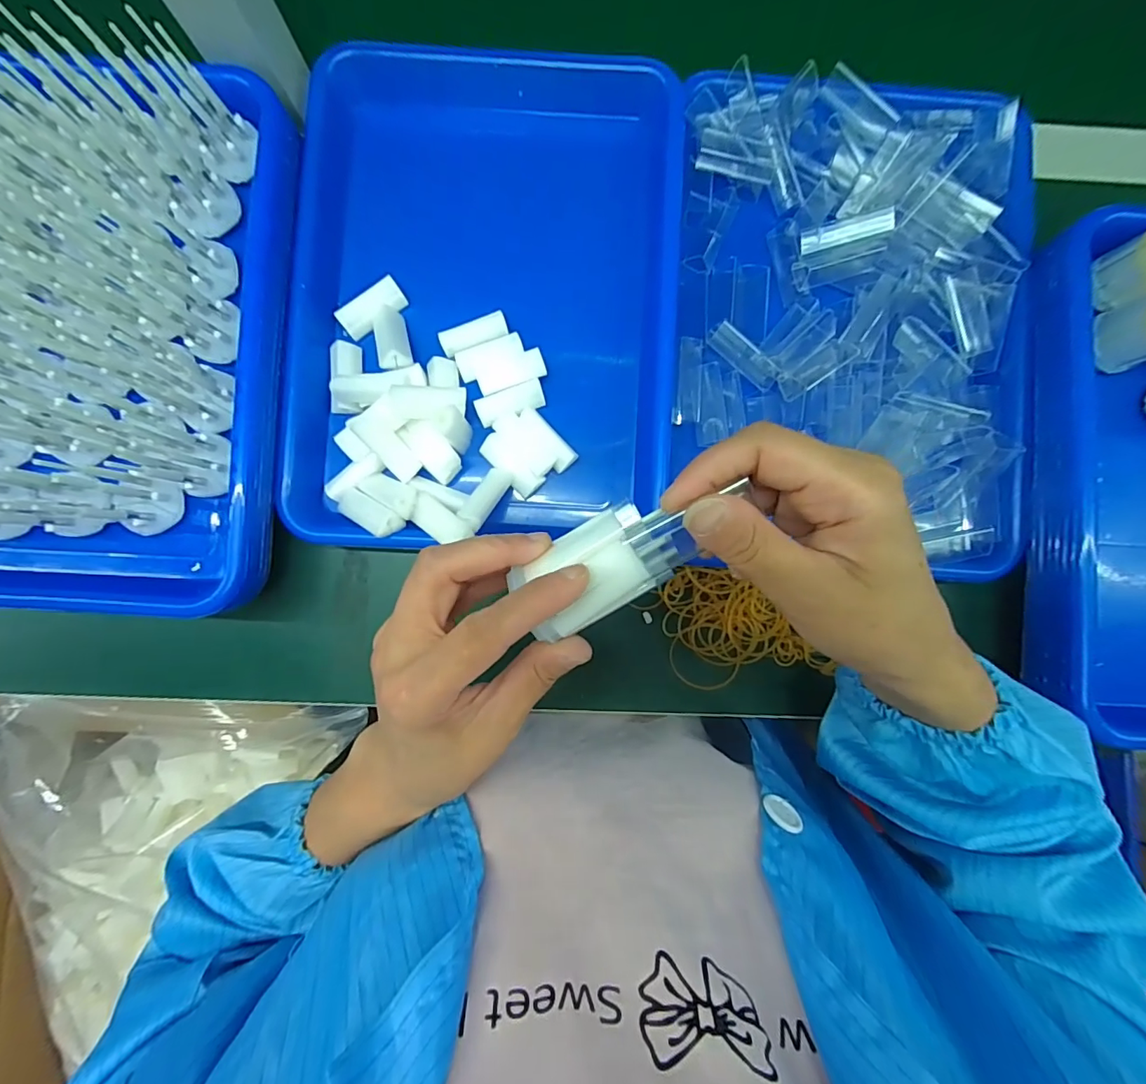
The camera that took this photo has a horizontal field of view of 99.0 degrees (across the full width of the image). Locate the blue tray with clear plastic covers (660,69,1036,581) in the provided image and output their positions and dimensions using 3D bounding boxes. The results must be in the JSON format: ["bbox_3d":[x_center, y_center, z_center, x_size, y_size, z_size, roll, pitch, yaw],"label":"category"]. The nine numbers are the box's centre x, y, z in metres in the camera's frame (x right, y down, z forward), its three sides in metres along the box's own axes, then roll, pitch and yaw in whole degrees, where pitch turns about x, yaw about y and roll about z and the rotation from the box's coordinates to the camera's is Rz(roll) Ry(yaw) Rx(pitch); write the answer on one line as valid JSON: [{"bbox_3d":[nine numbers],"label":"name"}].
[{"bbox_3d":[0.186,-0.142,0.328,0.232,0.038,0.320,4,87,-1],"label":"blue tray with clear plastic covers"}]

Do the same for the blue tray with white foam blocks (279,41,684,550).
[{"bbox_3d":[-0.057,-0.160,0.338,0.246,0.055,0.336,3,87,-1],"label":"blue tray with white foam blocks"}]

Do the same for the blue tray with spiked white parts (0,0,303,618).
[{"bbox_3d":[-0.303,-0.127,0.284,0.242,0.074,0.331,4,87,-1],"label":"blue tray with spiked white parts"}]

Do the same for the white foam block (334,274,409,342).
[{"bbox_3d":[-0.135,-0.157,0.330,0.045,0.014,0.017,-36,88,-3],"label":"white foam block"}]

